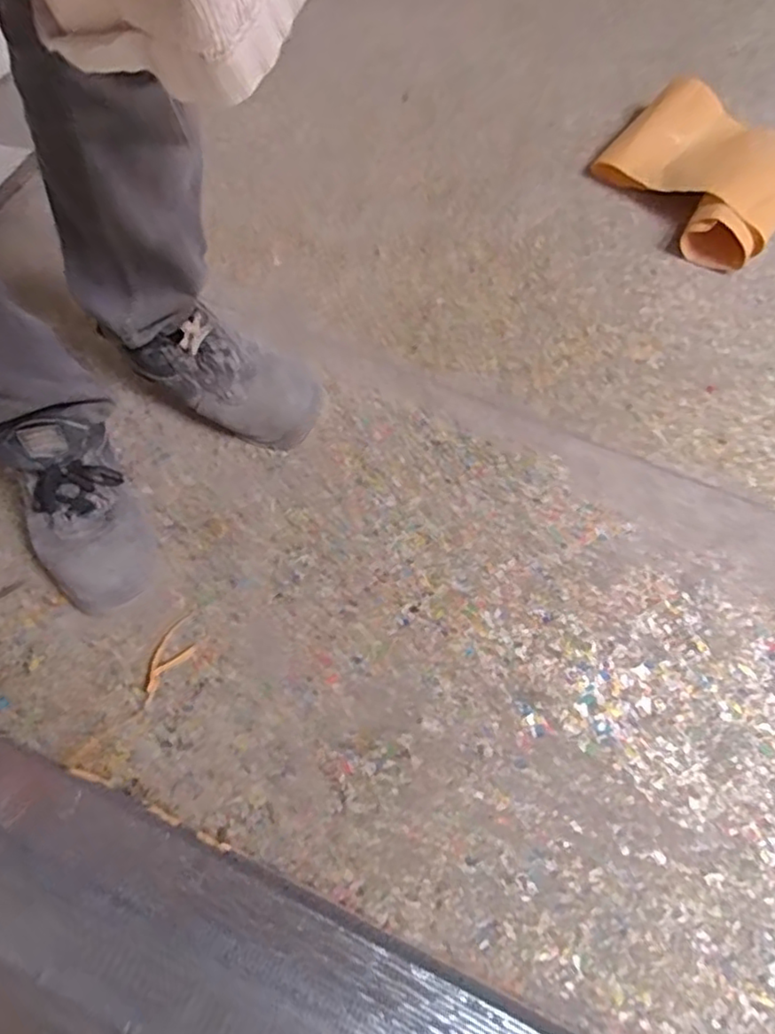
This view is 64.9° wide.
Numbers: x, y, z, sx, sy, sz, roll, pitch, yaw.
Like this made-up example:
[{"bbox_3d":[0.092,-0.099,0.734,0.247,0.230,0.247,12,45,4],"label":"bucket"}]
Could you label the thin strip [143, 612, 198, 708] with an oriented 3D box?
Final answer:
[{"bbox_3d":[-0.230,0.146,0.635,0.037,0.004,0.095,34,70,14],"label":"thin strip"}]

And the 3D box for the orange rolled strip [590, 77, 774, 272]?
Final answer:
[{"bbox_3d":[0.472,-0.525,0.906,0.267,0.071,0.295,-42,73,-17],"label":"orange rolled strip"}]

